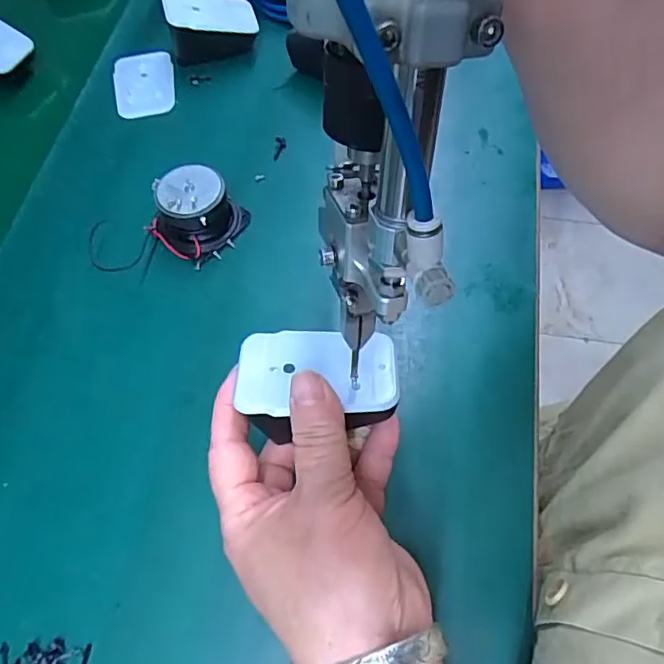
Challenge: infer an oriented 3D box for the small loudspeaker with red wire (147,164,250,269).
[{"bbox_3d":[-0.089,-0.077,0.374,0.049,0.036,0.049,29,66,15],"label":"small loudspeaker with red wire"}]

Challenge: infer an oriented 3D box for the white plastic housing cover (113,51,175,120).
[{"bbox_3d":[-0.150,-0.200,0.460,0.048,0.011,0.068,-9,62,-4],"label":"white plastic housing cover"}]

